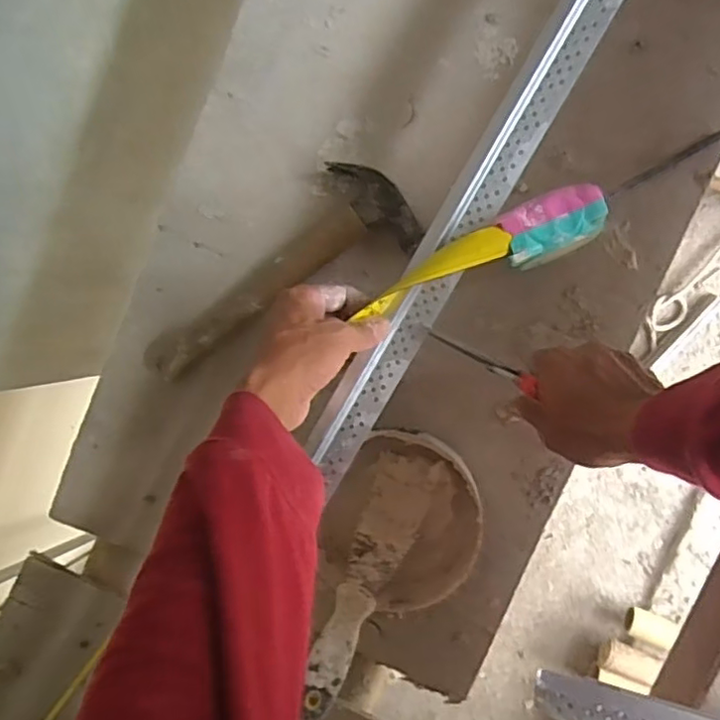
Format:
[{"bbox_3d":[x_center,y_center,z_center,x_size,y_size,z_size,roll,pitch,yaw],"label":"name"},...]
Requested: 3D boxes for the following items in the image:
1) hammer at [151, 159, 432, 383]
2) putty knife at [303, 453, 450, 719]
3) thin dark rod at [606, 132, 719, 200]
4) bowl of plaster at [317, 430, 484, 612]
[{"bbox_3d":[-0.080,-0.069,0.527,0.258,0.023,0.088,-33,88,10],"label":"hammer"},{"bbox_3d":[0.005,0.176,0.491,0.053,0.018,0.208,23,83,7],"label":"putty knife"},{"bbox_3d":[0.231,-0.148,0.473,0.093,0.010,0.007,-28,88,10],"label":"thin dark rod"},{"bbox_3d":[0.036,0.133,0.516,0.134,0.038,0.139,1,93,9],"label":"bowl of plaster"}]

